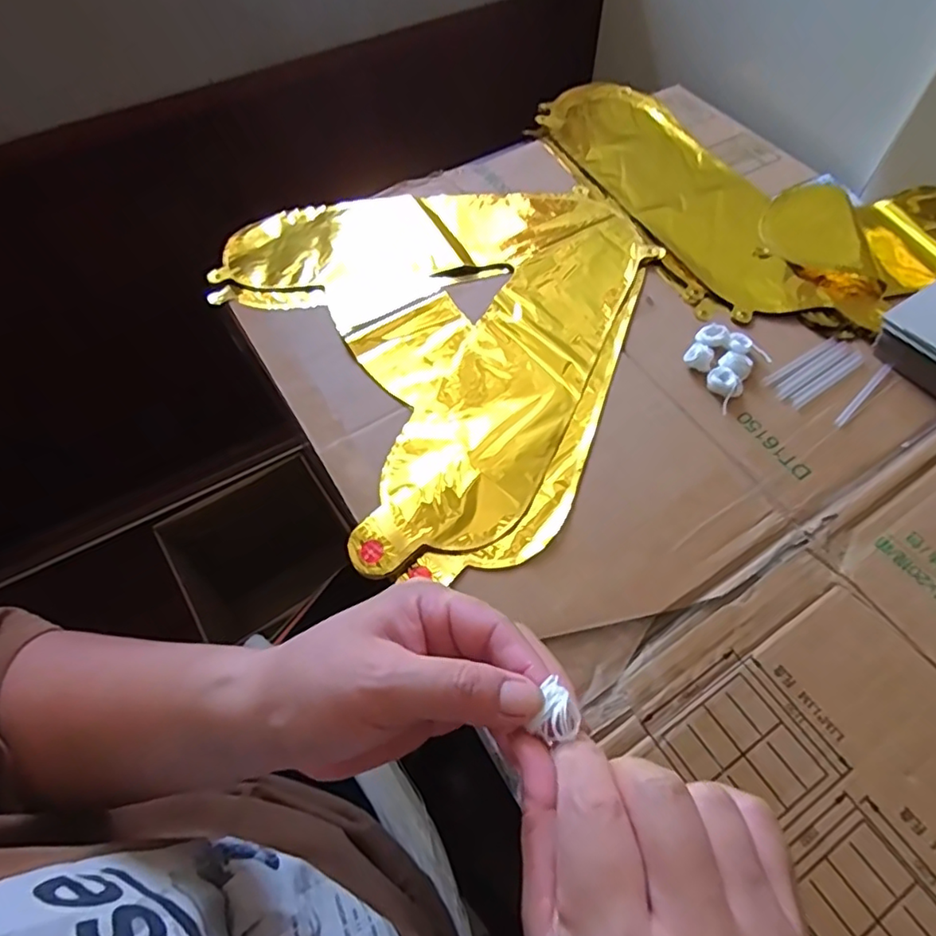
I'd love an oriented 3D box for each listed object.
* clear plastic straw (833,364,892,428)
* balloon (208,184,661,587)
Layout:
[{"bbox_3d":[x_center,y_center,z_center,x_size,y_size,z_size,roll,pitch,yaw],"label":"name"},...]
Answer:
[{"bbox_3d":[0.300,-0.055,0.448,0.080,0.004,0.007,-40,66,-20],"label":"clear plastic straw"},{"bbox_3d":[0.005,-0.131,0.490,0.342,0.010,0.390,-28,63,-14],"label":"balloon"}]

